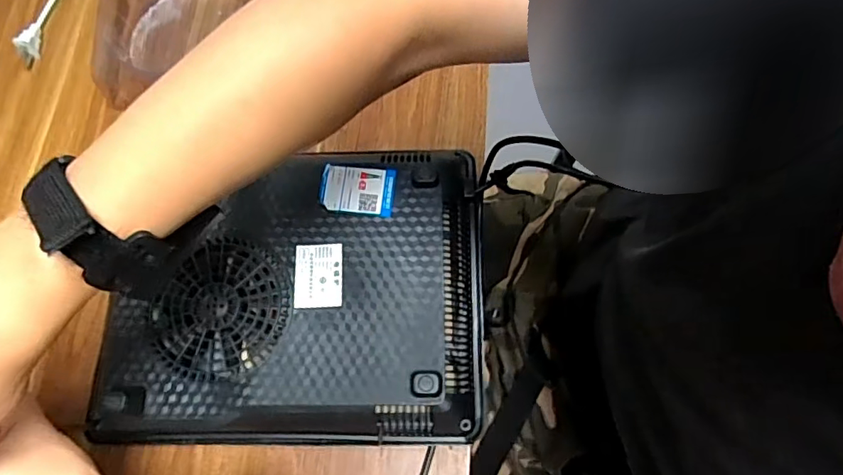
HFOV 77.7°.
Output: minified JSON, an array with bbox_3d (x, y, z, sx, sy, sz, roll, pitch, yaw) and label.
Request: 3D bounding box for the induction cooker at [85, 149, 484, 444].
[{"bbox_3d":[-0.108,0.045,0.463,0.318,0.052,0.255,0,72,0],"label":"induction cooker"}]

